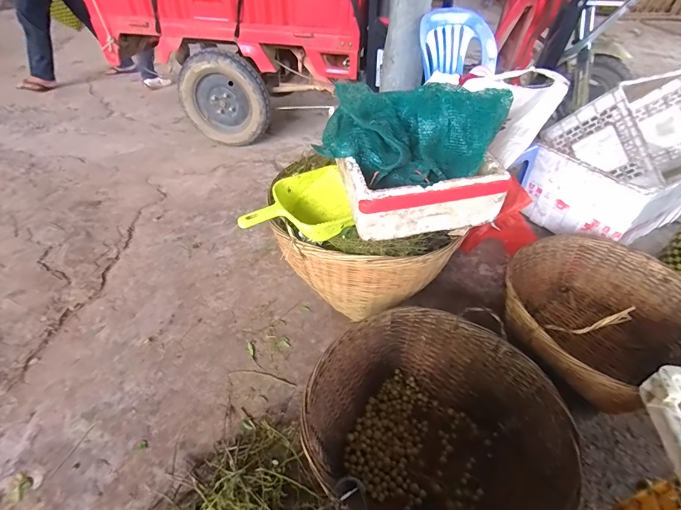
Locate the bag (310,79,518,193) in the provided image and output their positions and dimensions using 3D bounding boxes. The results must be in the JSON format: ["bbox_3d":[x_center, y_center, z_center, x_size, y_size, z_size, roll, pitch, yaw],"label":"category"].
[{"bbox_3d":[0.159,-0.292,0.800,0.359,0.173,0.301,24,48,25],"label":"bag"}]

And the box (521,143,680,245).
[{"bbox_3d":[1.146,-0.285,1.491,0.535,0.292,0.417,-22,47,-21],"label":"box"}]

